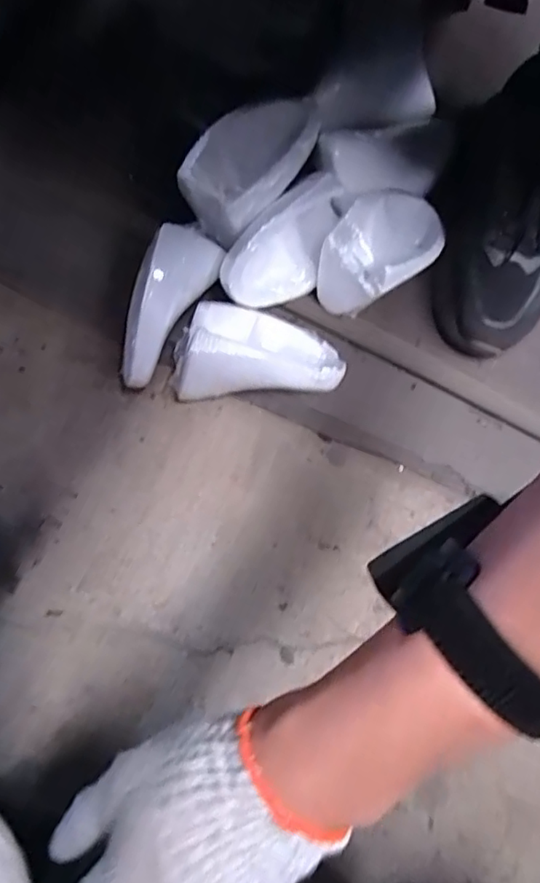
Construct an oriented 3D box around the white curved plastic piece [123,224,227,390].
[{"bbox_3d":[-0.096,-0.125,0.514,0.040,0.068,0.142,31,78,5],"label":"white curved plastic piece"}]

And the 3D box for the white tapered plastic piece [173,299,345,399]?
[{"bbox_3d":[-0.009,-0.078,0.534,0.146,0.071,0.089,9,77,0],"label":"white tapered plastic piece"}]

